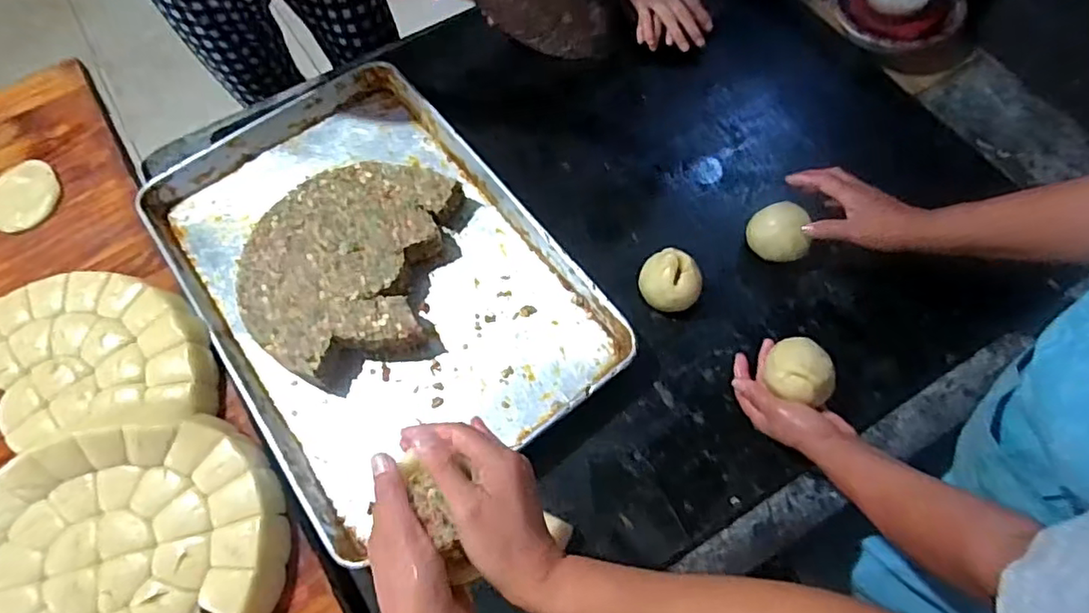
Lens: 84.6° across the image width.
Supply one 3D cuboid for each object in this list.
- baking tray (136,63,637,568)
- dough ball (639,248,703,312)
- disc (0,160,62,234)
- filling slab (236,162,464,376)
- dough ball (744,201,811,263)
[{"bbox_3d":[-0.222,-0.048,0.771,0.403,0.061,0.606,-35,70,-13],"label":"baking tray"},{"bbox_3d":[0.153,-0.027,0.735,0.076,0.062,0.065,19,69,11],"label":"dough ball"},{"bbox_3d":[-0.716,-0.151,0.822,0.098,0.020,0.099,0,66,1],"label":"disc"},{"bbox_3d":[-0.252,-0.051,0.768,0.250,0.054,0.293,6,66,4],"label":"filling slab"},{"bbox_3d":[0.291,-0.089,0.757,0.069,0.058,0.065,-1,67,2],"label":"dough ball"}]

